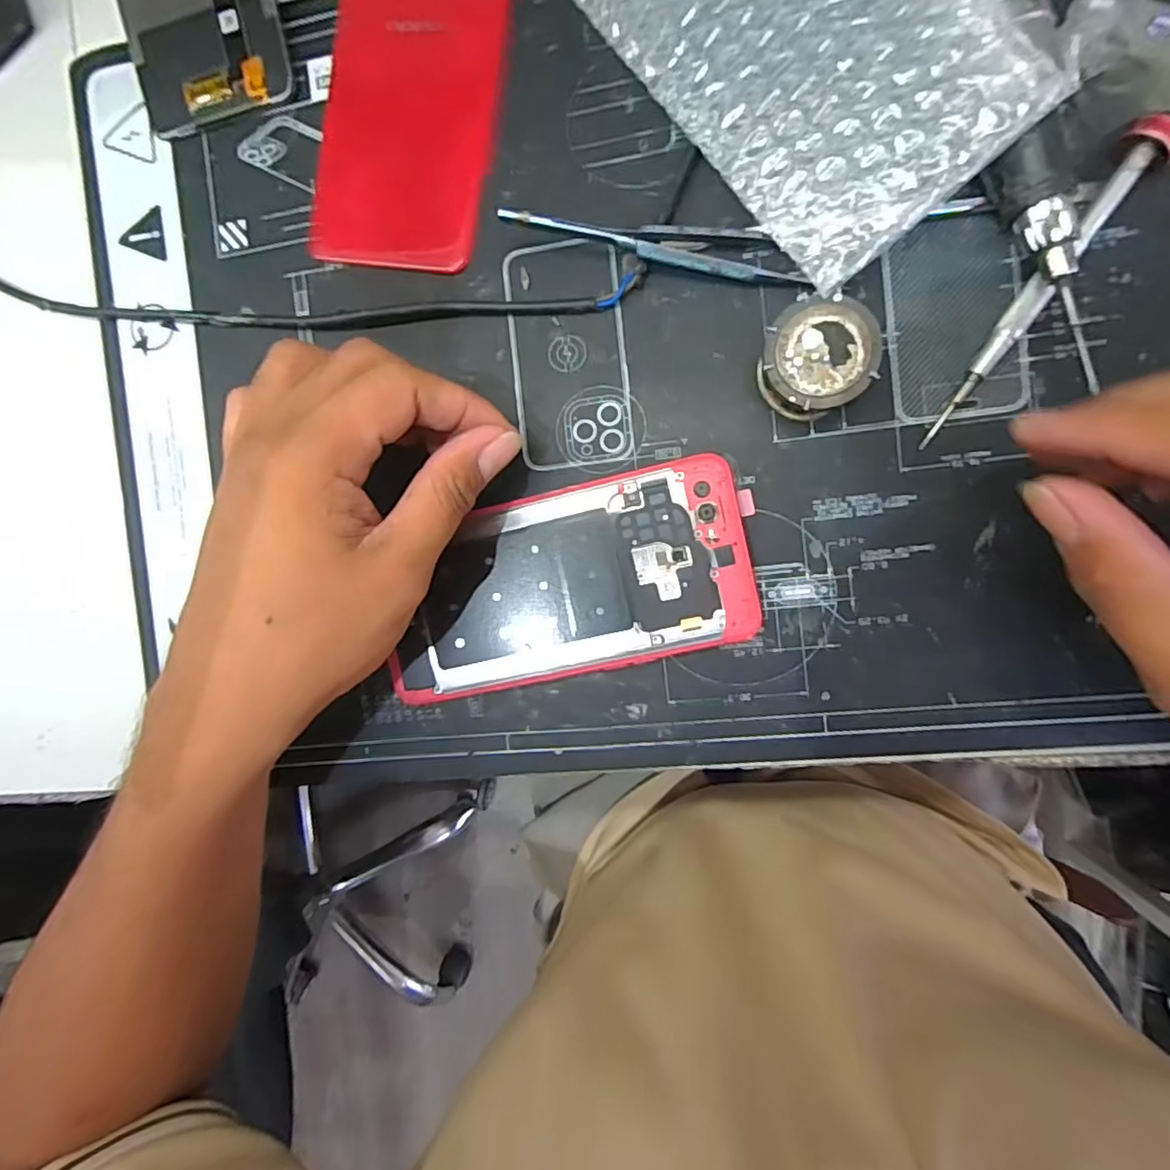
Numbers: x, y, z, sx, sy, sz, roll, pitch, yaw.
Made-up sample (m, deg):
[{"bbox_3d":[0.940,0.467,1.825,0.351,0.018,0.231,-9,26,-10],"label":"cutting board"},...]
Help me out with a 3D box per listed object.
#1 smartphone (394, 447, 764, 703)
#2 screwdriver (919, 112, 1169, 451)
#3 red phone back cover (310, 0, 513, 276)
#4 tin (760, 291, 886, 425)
[{"bbox_3d":[-0.009,-0.001,0.244,0.148,0.005,0.074,-13,92,9],"label":"smartphone"},{"bbox_3d":[0.158,-0.103,0.212,0.016,0.015,0.119,35,98,6],"label":"screwdriver"},{"bbox_3d":[-0.071,-0.208,0.248,0.074,0.008,0.149,10,95,8],"label":"red phone back cover"},{"bbox_3d":[0.084,-0.082,0.221,0.037,0.023,0.038,0,93,9],"label":"tin"}]

